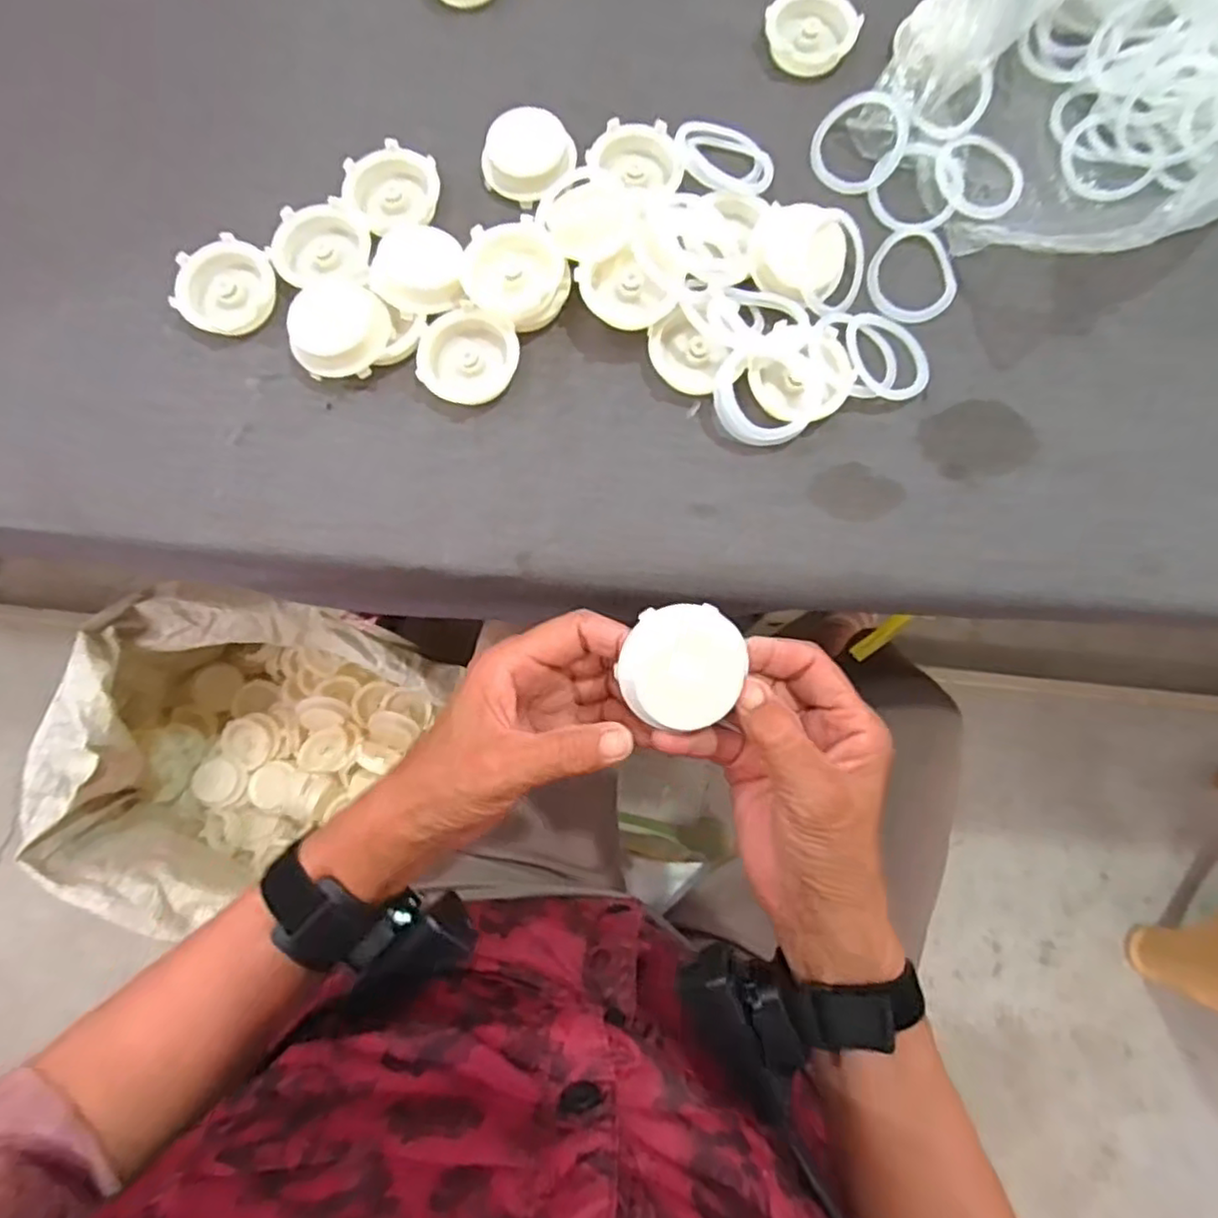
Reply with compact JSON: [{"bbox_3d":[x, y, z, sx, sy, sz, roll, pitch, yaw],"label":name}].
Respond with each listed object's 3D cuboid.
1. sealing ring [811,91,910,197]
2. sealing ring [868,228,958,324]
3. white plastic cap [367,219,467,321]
[{"bbox_3d":[0.156,-0.291,0.420,0.057,0.009,0.057,5,102,26],"label":"sealing ring"},{"bbox_3d":[0.183,-0.204,0.411,0.051,0.006,0.059,-19,79,-2],"label":"sealing ring"},{"bbox_3d":[-0.112,-0.196,0.393,0.054,0.014,0.052,0,79,1],"label":"white plastic cap"}]

